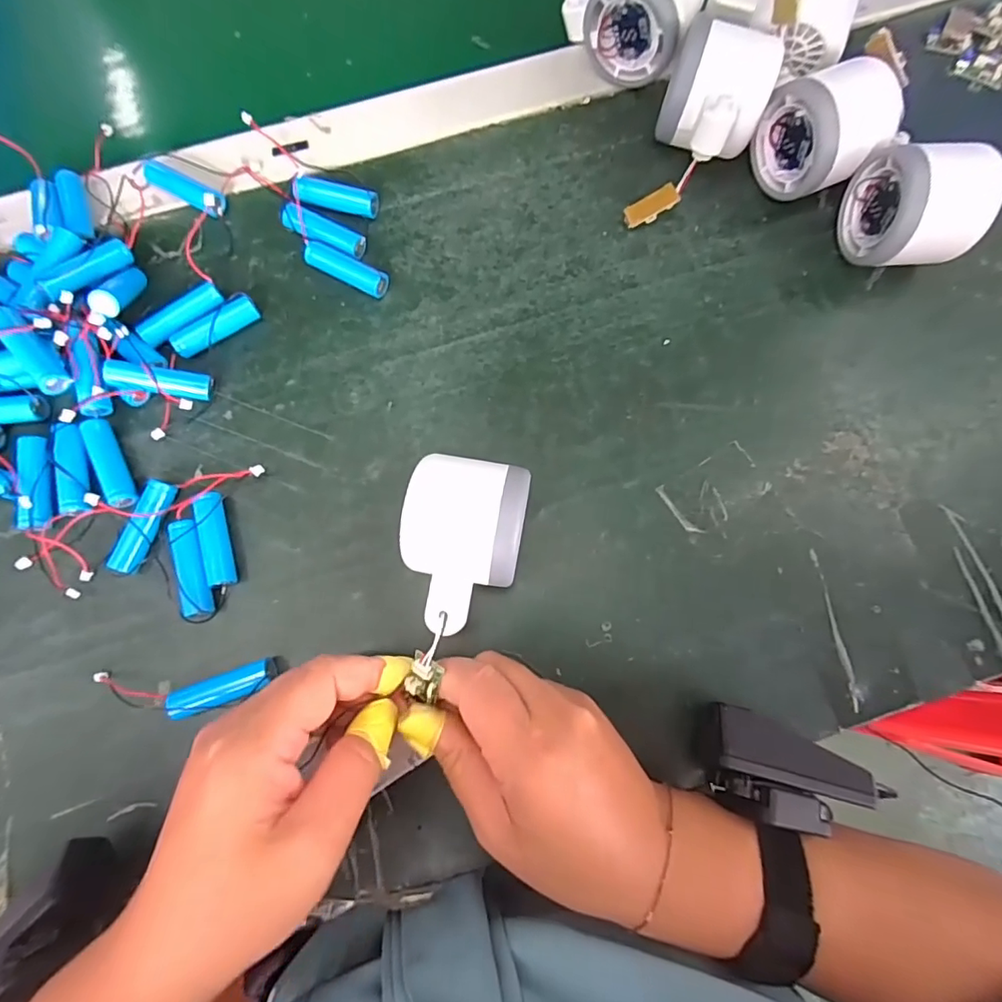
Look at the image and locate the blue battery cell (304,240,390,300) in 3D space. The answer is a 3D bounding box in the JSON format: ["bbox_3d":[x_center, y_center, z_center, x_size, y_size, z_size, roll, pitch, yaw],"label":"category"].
[{"bbox_3d":[-0.092,-0.138,0.312,0.048,0.015,0.015,22,80,4],"label":"blue battery cell"}]

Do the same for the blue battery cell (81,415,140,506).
[{"bbox_3d":[-0.214,-0.020,0.285,0.012,0.013,0.051,-27,80,-5],"label":"blue battery cell"}]

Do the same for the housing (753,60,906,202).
[{"bbox_3d":[0.190,-0.217,0.308,0.056,0.060,0.056,-25,80,-5],"label":"housing"}]

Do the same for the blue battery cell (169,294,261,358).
[{"bbox_3d":[-0.165,-0.100,0.303,0.050,0.015,0.014,-33,81,-6],"label":"blue battery cell"}]

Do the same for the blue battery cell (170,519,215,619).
[{"bbox_3d":[-0.162,0.036,0.275,0.014,0.015,0.050,-17,79,-4],"label":"blue battery cell"}]

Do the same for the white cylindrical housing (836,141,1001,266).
[{"bbox_3d":[0.237,-0.167,0.299,0.060,0.059,0.060,0,79,0],"label":"white cylindrical housing"}]

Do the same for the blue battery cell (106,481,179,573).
[{"bbox_3d":[-0.190,0.014,0.279,0.012,0.015,0.050,17,79,3],"label":"blue battery cell"}]

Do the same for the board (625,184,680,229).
[{"bbox_3d":[0.092,-0.180,0.318,0.032,0.005,0.014,-25,79,15],"label":"board"}]

